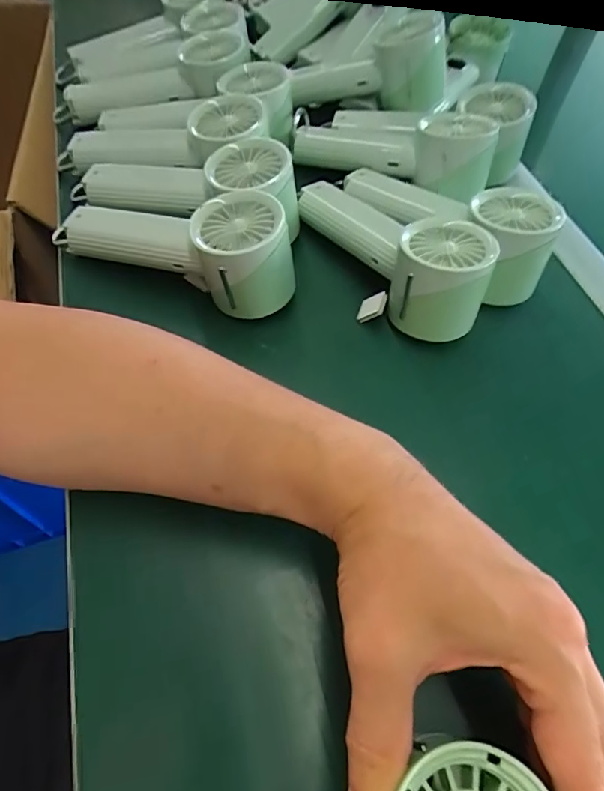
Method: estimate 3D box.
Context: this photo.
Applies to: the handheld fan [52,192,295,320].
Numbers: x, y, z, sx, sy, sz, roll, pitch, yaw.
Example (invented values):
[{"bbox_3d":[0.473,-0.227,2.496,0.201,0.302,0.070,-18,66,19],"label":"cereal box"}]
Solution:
[{"bbox_3d":[-0.089,-0.112,0.339,0.175,0.076,0.056,24,60,11],"label":"handheld fan"}]

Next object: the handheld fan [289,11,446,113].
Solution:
[{"bbox_3d":[0.061,-0.301,0.449,0.145,0.074,0.061,7,56,23],"label":"handheld fan"}]

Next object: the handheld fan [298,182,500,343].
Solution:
[{"bbox_3d":[0.072,-0.095,0.338,0.058,0.067,0.126,-32,65,-21],"label":"handheld fan"}]

